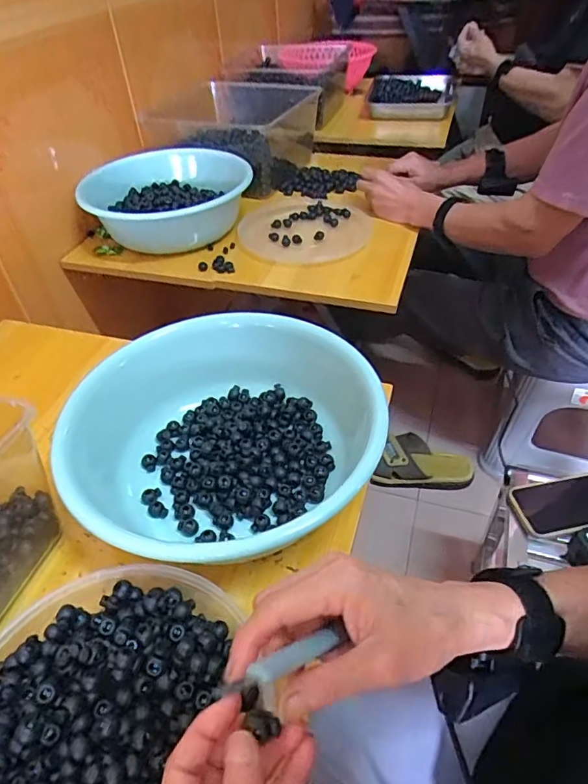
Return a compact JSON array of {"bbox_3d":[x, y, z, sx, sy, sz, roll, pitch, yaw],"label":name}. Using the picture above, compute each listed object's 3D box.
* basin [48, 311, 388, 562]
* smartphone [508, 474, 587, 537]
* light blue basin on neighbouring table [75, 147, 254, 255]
[{"bbox_3d":[-0.068,0.047,0.511,0.286,0.096,0.295,-2,44,1],"label":"basin"},{"bbox_3d":[0.390,0.152,0.698,0.163,0.014,0.081,-12,44,-1],"label":"smartphone"},{"bbox_3d":[-0.229,-0.348,0.923,0.287,0.111,0.231,-23,48,-20],"label":"light blue basin on neighbouring table"}]

